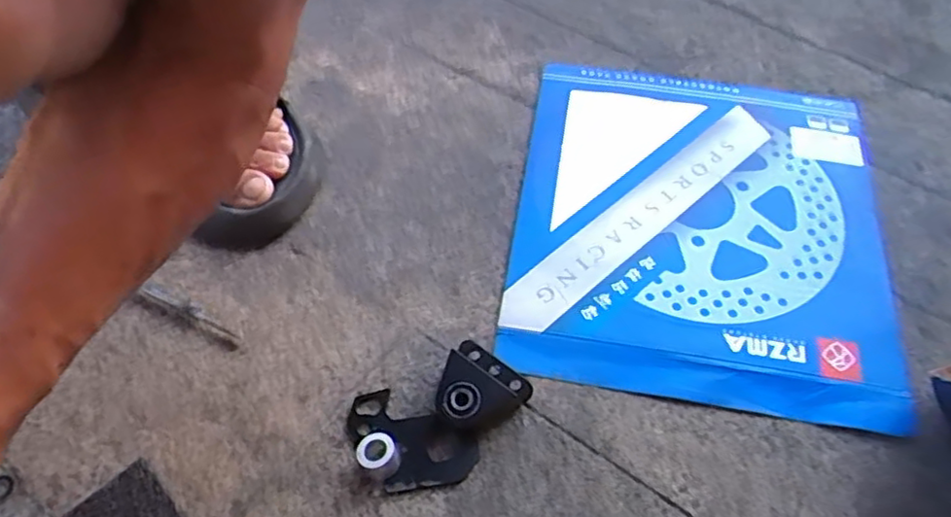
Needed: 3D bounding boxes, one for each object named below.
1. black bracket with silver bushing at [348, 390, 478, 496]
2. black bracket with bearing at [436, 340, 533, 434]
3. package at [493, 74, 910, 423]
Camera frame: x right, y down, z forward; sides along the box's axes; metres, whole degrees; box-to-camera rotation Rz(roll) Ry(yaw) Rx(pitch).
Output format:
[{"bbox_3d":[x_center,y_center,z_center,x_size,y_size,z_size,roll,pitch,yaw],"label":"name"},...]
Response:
[{"bbox_3d":[-0.039,0.101,0.369,0.074,0.017,0.045,27,60,15],"label":"black bracket with silver bushing"},{"bbox_3d":[0.000,0.073,0.378,0.048,0.028,0.045,1,57,-1],"label":"black bracket with bearing"},{"bbox_3d":[0.153,-0.032,0.461,0.243,0.018,0.267,9,57,5],"label":"package"}]

